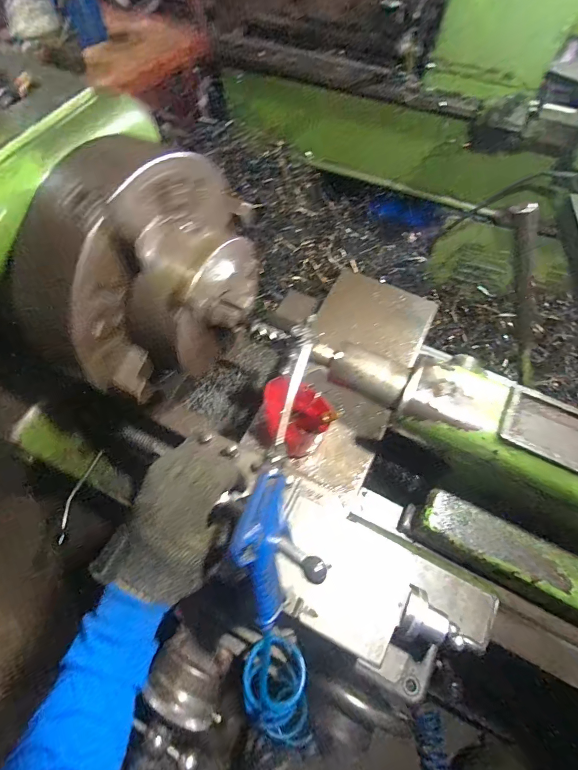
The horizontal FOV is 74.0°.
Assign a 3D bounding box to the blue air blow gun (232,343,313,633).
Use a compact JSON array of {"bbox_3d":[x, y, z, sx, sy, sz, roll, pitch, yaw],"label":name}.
[{"bbox_3d":[-0.016,0.106,0.342,0.021,0.078,0.278,10,98,25],"label":"blue air blow gun"}]

